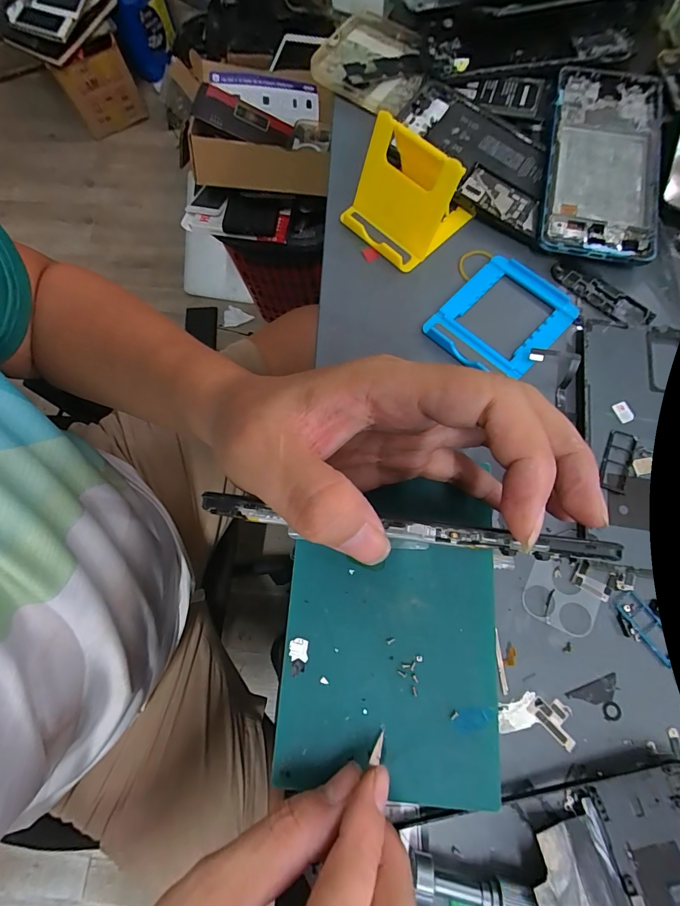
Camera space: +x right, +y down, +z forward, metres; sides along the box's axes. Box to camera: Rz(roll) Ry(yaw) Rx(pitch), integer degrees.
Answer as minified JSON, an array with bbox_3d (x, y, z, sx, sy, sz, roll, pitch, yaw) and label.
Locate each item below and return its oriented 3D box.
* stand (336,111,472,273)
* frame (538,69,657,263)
[{"bbox_3d":[0.047,-0.180,0.257,0.066,0.052,0.068,-43,78,-10],"label":"stand"},{"bbox_3d":[0.185,-0.207,0.274,0.074,0.008,0.155,10,78,2],"label":"frame"}]

